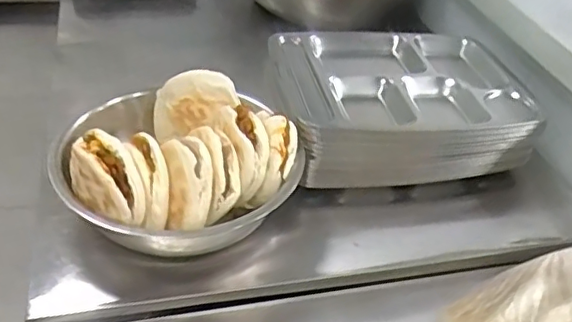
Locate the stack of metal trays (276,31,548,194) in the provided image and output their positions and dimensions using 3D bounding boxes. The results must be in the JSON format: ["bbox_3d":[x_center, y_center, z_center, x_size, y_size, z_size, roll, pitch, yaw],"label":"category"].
[{"bbox_3d":[0.161,-0.090,0.838,0.344,0.087,0.256,-4,40,-13],"label":"stack of metal trays"}]

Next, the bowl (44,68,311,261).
[{"bbox_3d":[-0.120,-0.006,0.678,0.272,0.100,0.246,4,39,-4],"label":"bowl"}]

